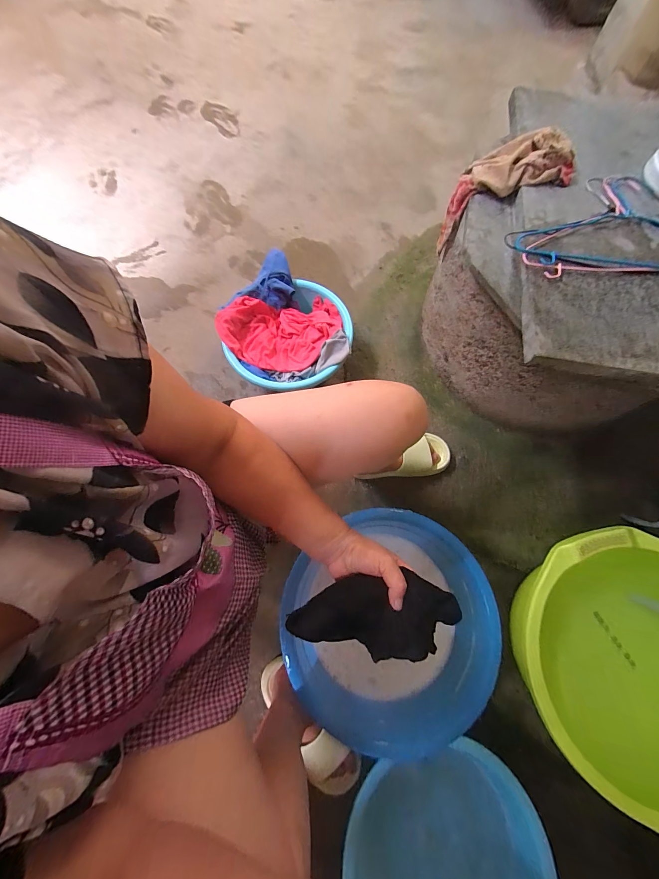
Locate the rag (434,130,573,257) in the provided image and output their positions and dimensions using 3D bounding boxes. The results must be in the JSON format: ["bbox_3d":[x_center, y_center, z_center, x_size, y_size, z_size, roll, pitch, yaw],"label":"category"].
[{"bbox_3d":[0.318,-0.484,0.607,0.244,0.099,0.108,-15,70,29],"label":"rag"}]

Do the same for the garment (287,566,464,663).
[{"bbox_3d":[0.049,0.209,0.364,0.182,0.055,0.095,-2,72,-3],"label":"garment"}]

